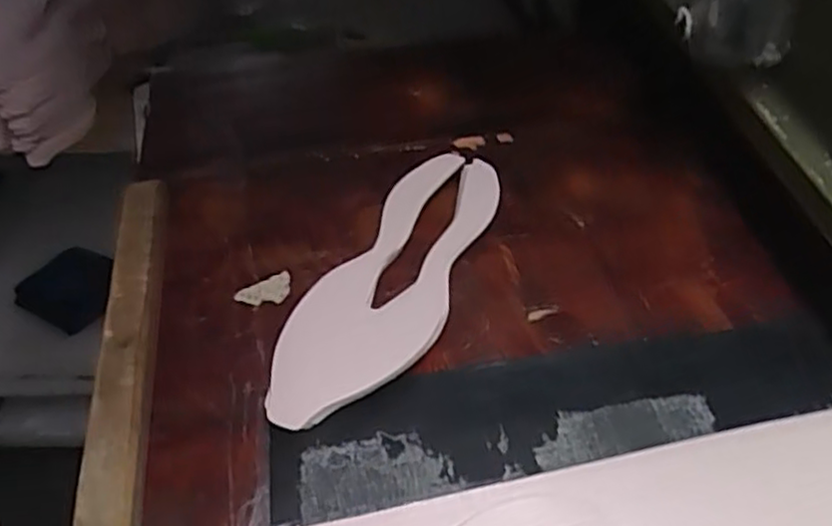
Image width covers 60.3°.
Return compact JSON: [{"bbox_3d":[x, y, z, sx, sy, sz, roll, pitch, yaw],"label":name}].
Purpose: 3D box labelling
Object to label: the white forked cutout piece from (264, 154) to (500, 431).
[{"bbox_3d":[-0.014,0.010,0.537,0.093,0.015,0.285,21,50,19],"label":"white forked cutout piece"}]

